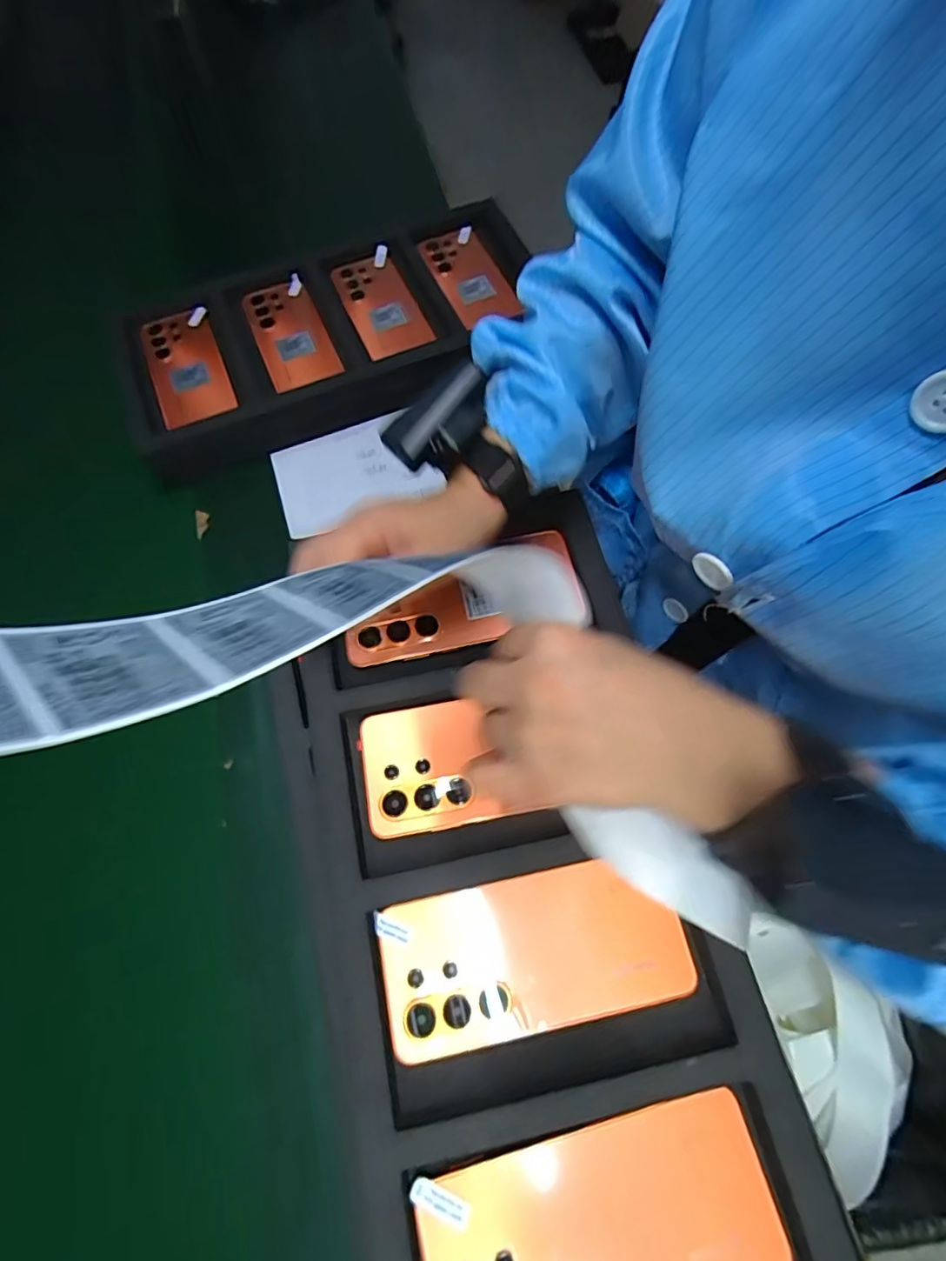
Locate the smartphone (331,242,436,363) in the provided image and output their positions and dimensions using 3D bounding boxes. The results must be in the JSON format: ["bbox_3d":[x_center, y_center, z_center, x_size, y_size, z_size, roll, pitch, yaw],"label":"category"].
[{"bbox_3d":[-0.107,-0.383,0.655,0.080,0.015,0.163,-22,68,-6],"label":"smartphone"}]

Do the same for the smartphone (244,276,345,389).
[{"bbox_3d":[-0.208,-0.336,0.636,0.076,0.011,0.167,-23,69,-6],"label":"smartphone"}]

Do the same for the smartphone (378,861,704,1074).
[{"bbox_3d":[0.033,0.180,0.315,0.165,0.009,0.077,-12,68,-2],"label":"smartphone"}]

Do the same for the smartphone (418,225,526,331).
[{"bbox_3d":[-0.005,-0.431,0.677,0.079,0.015,0.152,-23,69,-6],"label":"smartphone"}]

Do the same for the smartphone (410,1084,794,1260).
[{"bbox_3d":[0.062,0.292,0.273,0.170,0.010,0.079,-16,68,-3],"label":"smartphone"}]

